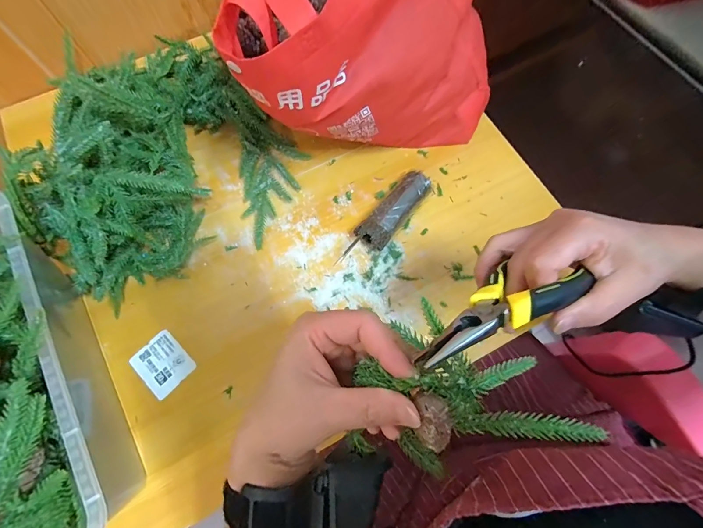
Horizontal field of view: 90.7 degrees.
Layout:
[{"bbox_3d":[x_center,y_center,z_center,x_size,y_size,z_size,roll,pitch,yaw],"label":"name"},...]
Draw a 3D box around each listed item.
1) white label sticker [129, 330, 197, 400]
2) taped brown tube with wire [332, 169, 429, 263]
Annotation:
[{"bbox_3d":[-0.200,0.105,0.368,0.057,0.004,0.048,42,77,13],"label":"white label sticker"},{"bbox_3d":[0.040,-0.051,0.405,0.036,0.028,0.141,38,76,12],"label":"taped brown tube with wire"}]

